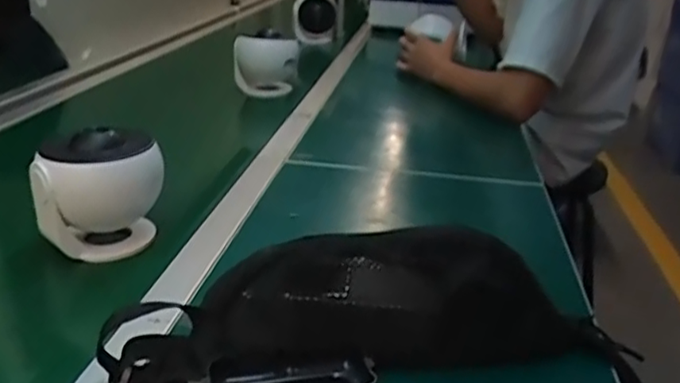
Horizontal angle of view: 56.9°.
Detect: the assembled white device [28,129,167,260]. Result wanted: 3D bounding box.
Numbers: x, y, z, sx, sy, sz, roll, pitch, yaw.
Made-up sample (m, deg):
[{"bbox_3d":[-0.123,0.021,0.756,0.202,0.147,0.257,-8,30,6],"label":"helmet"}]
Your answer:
[{"bbox_3d":[-0.232,0.003,0.614,0.116,0.115,0.097,-11,17,-19],"label":"assembled white device"}]

